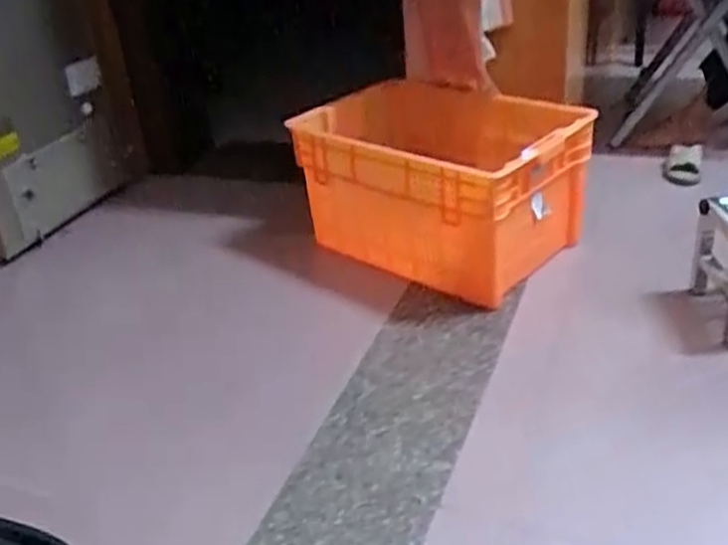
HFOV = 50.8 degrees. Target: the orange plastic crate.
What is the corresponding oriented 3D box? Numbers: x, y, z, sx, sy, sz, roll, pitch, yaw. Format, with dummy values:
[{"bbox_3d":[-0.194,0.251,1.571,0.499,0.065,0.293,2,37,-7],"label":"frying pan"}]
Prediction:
[{"bbox_3d":[0.150,-0.217,1.773,0.625,0.311,0.457,22,42,38],"label":"orange plastic crate"}]

